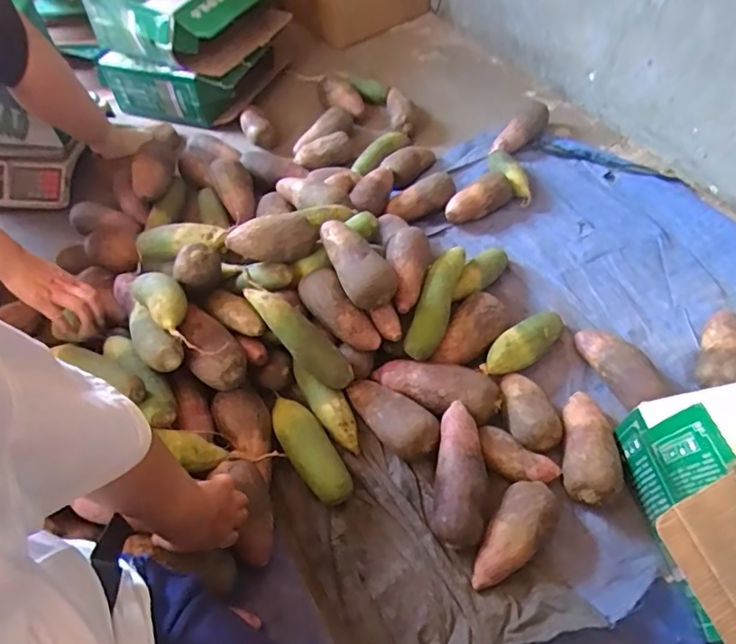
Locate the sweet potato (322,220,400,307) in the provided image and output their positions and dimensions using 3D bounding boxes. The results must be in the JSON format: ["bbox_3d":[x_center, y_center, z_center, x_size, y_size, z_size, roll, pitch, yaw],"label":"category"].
[{"bbox_3d":[-0.024,-0.094,0.815,0.072,0.054,0.160,-32,77,-19],"label":"sweet potato"}]

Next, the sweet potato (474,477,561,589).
[{"bbox_3d":[0.194,0.279,0.696,0.067,0.052,0.152,26,60,20],"label":"sweet potato"}]

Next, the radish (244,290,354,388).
[{"bbox_3d":[-0.104,0.022,0.815,0.207,0.045,0.052,46,62,-12],"label":"radish"}]

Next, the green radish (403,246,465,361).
[{"bbox_3d":[0.115,-0.036,0.879,0.055,0.049,0.212,19,74,15],"label":"green radish"}]

